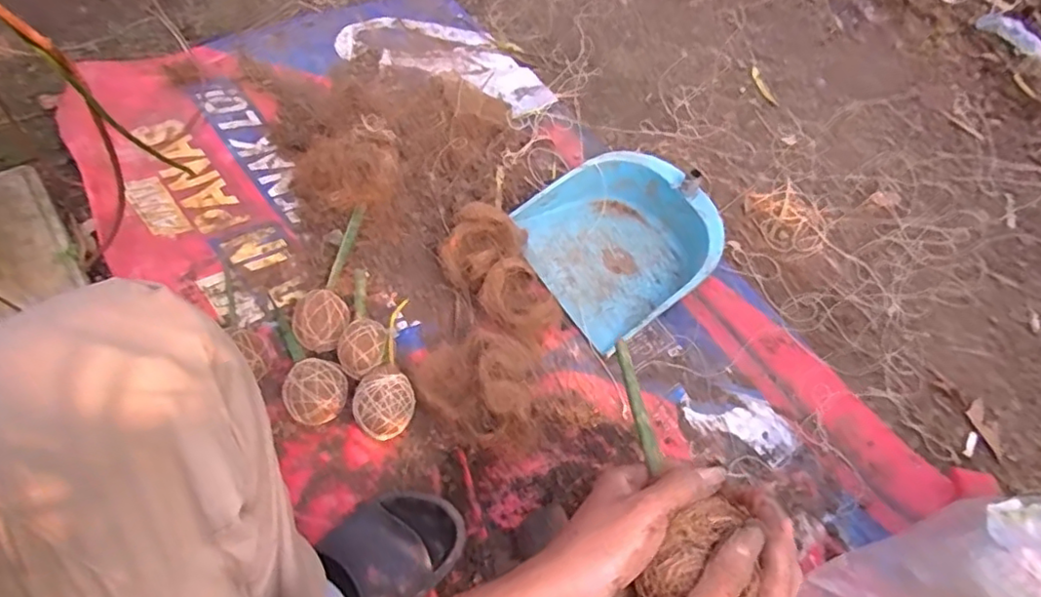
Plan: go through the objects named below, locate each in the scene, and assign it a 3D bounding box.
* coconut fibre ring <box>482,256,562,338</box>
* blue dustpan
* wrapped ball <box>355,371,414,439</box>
[{"bbox_3d":[-0.003,-0.001,0.763,0.089,0.047,0.091,2,59,-4],"label":"coconut fibre ring"},{"bbox_3d":[0.141,-0.075,0.845,0.236,0.110,0.245,-26,63,-18],"label":"blue dustpan"},{"bbox_3d":[-0.156,0.124,0.692,0.065,0.051,0.064,2,59,-4],"label":"wrapped ball"}]

